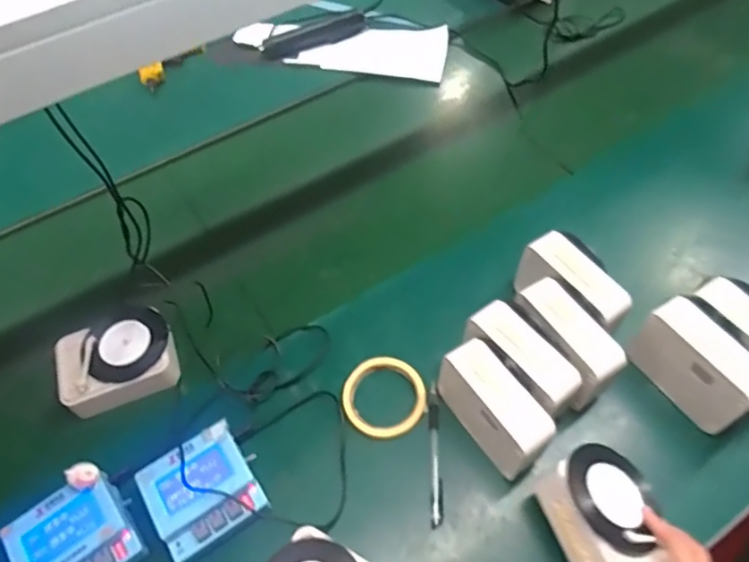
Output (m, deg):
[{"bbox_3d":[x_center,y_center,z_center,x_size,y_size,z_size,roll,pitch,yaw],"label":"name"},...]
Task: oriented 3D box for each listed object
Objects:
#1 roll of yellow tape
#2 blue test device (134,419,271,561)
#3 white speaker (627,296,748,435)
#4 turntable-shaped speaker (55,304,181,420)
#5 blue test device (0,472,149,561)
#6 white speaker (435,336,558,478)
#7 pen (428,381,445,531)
[{"bbox_3d":[0.011,0.133,0.661,0.094,0.011,0.094,-2,55,3],"label":"roll of yellow tape"},{"bbox_3d":[-0.173,0.220,0.593,0.103,0.051,0.099,-30,59,-16],"label":"blue test device"},{"bbox_3d":[0.345,0.091,0.618,0.065,0.088,0.126,-28,58,-15],"label":"white speaker"},{"bbox_3d":[-0.309,0.094,0.695,0.132,0.052,0.099,-18,56,-8],"label":"turntable-shaped speaker"},{"bbox_3d":[-0.294,0.255,0.563,0.102,0.033,0.098,-34,60,-18],"label":"blue test device"},{"bbox_3d":[0.123,0.133,0.604,0.051,0.095,0.132,-31,59,-16],"label":"white speaker"},{"bbox_3d":[0.067,0.185,0.624,0.014,0.012,0.149,-1,55,4],"label":"pen"}]

